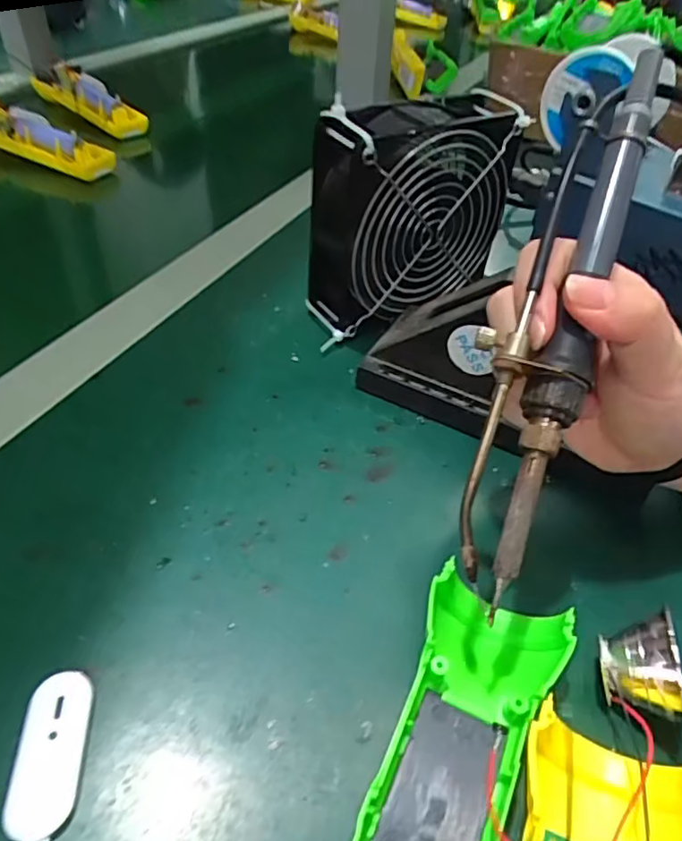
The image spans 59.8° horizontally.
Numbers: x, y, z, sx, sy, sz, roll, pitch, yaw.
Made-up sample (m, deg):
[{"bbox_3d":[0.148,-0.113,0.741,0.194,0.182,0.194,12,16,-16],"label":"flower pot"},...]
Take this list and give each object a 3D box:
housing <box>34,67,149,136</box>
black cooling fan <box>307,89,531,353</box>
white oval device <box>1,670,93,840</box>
[{"bbox_3d":[-0.284,-0.356,0.651,0.183,0.035,0.048,36,52,29],"label":"housing"},{"bbox_3d":[0.042,-0.121,0.354,0.121,0.124,0.051,-19,49,-23],"label":"black cooling fan"},{"bbox_3d":[-0.095,0.109,0.194,0.021,0.004,0.050,-3,44,-8],"label":"white oval device"}]

